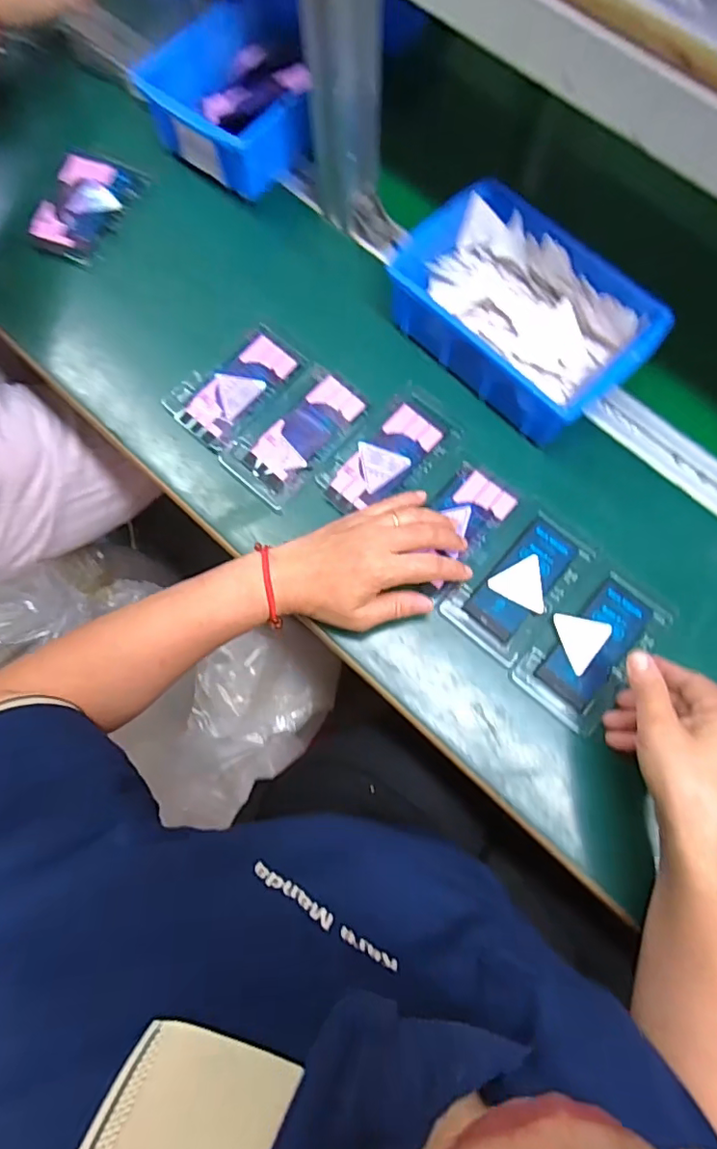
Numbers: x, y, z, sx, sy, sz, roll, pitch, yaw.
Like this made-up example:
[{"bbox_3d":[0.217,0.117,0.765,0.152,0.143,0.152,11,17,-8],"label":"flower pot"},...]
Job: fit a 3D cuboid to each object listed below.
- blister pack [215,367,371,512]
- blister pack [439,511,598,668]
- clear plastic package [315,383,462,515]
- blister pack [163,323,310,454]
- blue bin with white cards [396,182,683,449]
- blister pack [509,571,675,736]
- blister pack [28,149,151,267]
[{"bbox_3d":[-0.053,-0.123,0.478,0.075,0.009,0.130,39,79,9],"label":"blister pack"},{"bbox_3d":[0.130,0.007,0.446,0.072,0.010,0.119,38,79,9],"label":"blister pack"},{"bbox_3d":[0.029,-0.101,0.470,0.069,0.004,0.129,41,79,9],"label":"clear plastic package"},{"bbox_3d":[-0.108,-0.168,0.491,0.078,0.006,0.118,40,79,9],"label":"blister pack"},{"bbox_3d":[0.135,-0.224,0.473,0.211,0.063,0.142,42,80,9],"label":"blue bin with white cards"},{"bbox_3d":[0.184,0.058,0.431,0.072,0.010,0.122,39,78,8],"label":"blister pack"},{"bbox_3d":[-0.270,-0.365,0.540,0.078,0.007,0.118,24,77,6],"label":"blister pack"}]

